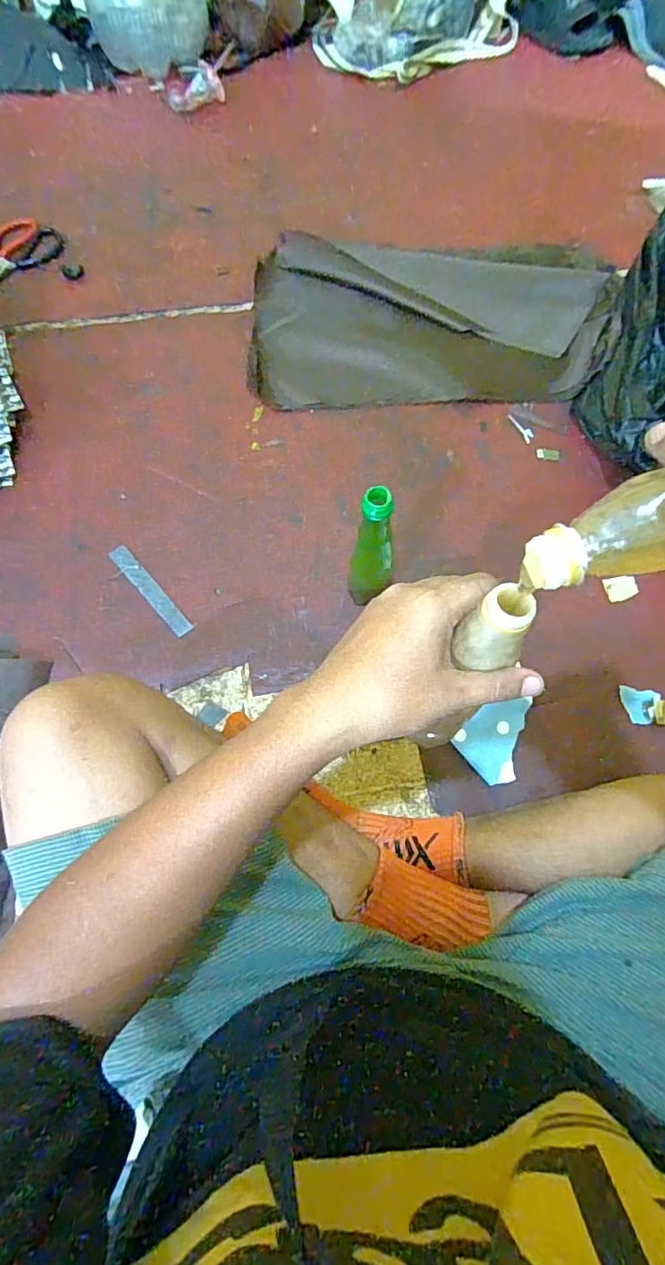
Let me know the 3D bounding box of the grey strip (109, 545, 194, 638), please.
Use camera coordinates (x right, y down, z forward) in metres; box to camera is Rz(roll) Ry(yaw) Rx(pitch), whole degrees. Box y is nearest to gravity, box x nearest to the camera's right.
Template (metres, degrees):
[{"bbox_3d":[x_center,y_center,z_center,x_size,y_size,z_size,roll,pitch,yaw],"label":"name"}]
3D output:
[{"bbox_3d":[-0.236,-0.055,0.697,0.024,0.004,0.155,-37,74,-21],"label":"grey strip"}]

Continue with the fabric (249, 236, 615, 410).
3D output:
[{"bbox_3d":[0.164,-0.513,0.878,0.577,0.042,0.375,0,69,0],"label":"fabric"}]

